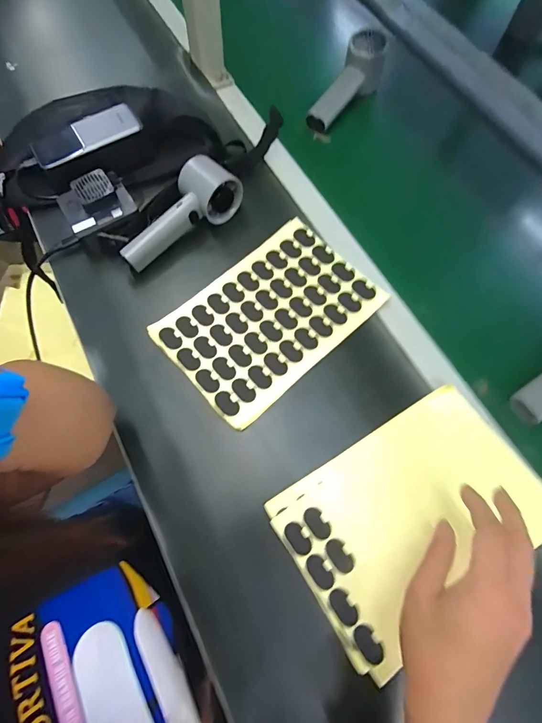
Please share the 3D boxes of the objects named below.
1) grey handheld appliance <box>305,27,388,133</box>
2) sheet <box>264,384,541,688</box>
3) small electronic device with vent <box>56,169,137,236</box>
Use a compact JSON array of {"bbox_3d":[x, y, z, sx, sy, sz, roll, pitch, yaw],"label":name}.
[{"bbox_3d":[0.106,-0.386,0.516,0.047,0.069,0.152,32,71,10],"label":"grey handheld appliance"},{"bbox_3d":[0.126,0.137,0.332,0.218,0.018,0.151,-32,72,-9],"label":"sheet"},{"bbox_3d":[-0.206,-0.187,0.430,0.076,0.021,0.070,-30,72,-13],"label":"small electronic device with vent"}]

